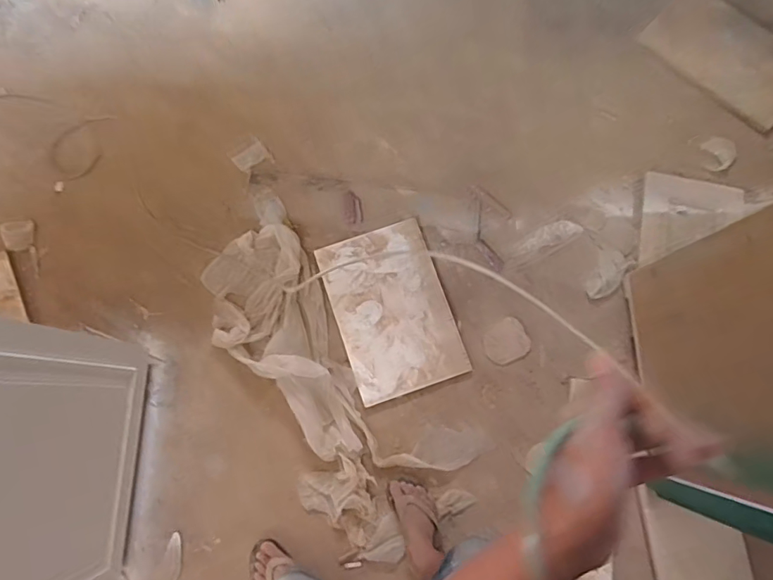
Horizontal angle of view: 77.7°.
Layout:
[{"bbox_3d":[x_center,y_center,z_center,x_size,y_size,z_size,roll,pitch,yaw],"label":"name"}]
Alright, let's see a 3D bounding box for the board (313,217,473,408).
[{"bbox_3d":[0.013,0.051,1.314,0.300,0.033,0.448,-18,78,-6],"label":"board"}]

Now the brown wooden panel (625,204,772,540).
[{"bbox_3d":[0.642,0.166,0.902,0.053,0.499,0.551,-1,77,-2],"label":"brown wooden panel"}]

